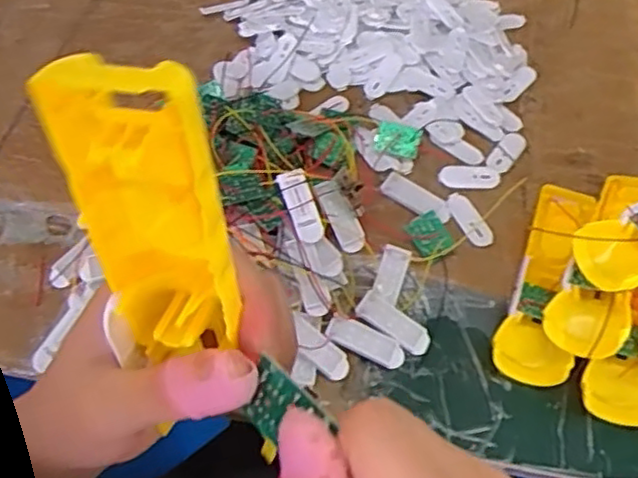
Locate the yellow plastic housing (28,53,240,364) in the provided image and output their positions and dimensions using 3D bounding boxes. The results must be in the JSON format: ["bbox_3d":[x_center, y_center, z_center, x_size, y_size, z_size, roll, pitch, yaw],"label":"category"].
[{"bbox_3d":[-0.048,-0.003,0.192,0.044,0.103,0.021,0,45,1],"label":"yellow plastic housing"}]

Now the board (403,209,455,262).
[{"bbox_3d":[0.085,-0.002,0.505,0.027,0.006,0.034,-29,80,5],"label":"board"}]

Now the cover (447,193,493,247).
[{"bbox_3d":[0.119,-0.016,0.524,0.022,0.007,0.050,-23,59,-14],"label":"cover"}]

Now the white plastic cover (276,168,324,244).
[{"bbox_3d":[-0.013,-0.025,0.489,0.021,0.007,0.056,-18,77,-11],"label":"white plastic cover"}]

